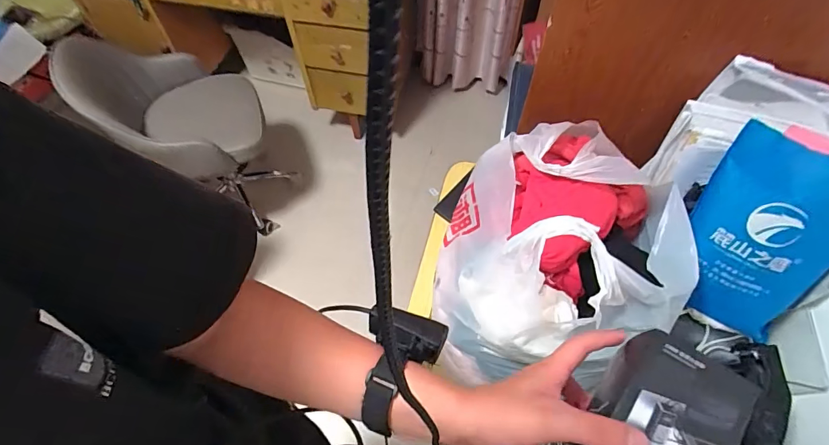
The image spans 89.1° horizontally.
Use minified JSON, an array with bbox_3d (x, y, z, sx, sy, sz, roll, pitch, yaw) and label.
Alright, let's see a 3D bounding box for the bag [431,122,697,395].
[{"bbox_3d":[0.205,-0.008,0.574,0.310,0.241,0.356,9,59,6],"label":"bag"}]

